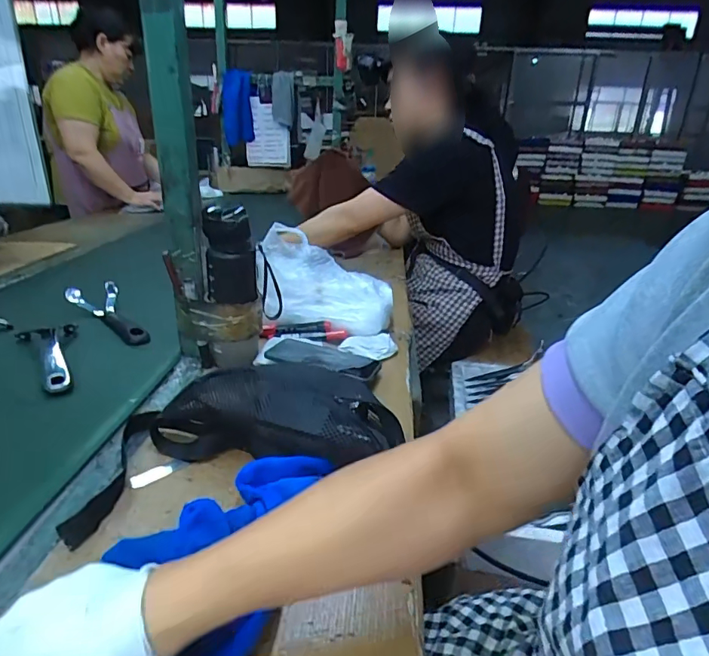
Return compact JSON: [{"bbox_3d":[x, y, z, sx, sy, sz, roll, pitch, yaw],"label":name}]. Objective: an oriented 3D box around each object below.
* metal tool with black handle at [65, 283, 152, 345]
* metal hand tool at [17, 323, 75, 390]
[{"bbox_3d":[-0.447,-0.022,0.838,0.090,0.037,0.240,-14,28,-34],"label":"metal tool with black handle"},{"bbox_3d":[-0.460,0.034,0.713,0.090,0.029,0.224,-12,27,-31],"label":"metal hand tool"}]

